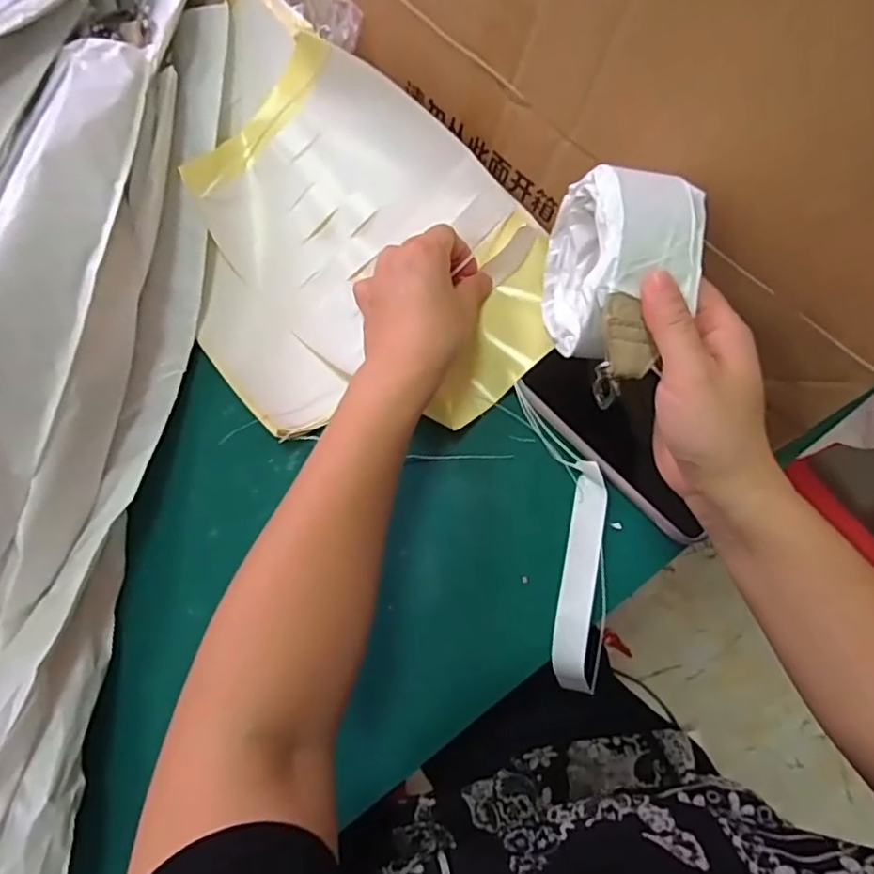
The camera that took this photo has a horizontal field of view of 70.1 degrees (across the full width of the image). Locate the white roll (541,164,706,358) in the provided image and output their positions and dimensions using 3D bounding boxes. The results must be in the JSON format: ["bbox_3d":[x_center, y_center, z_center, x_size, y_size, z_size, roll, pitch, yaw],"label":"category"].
[{"bbox_3d":[0.098,-0.089,0.335,0.066,0.090,0.093,3,75,2],"label":"white roll"}]

